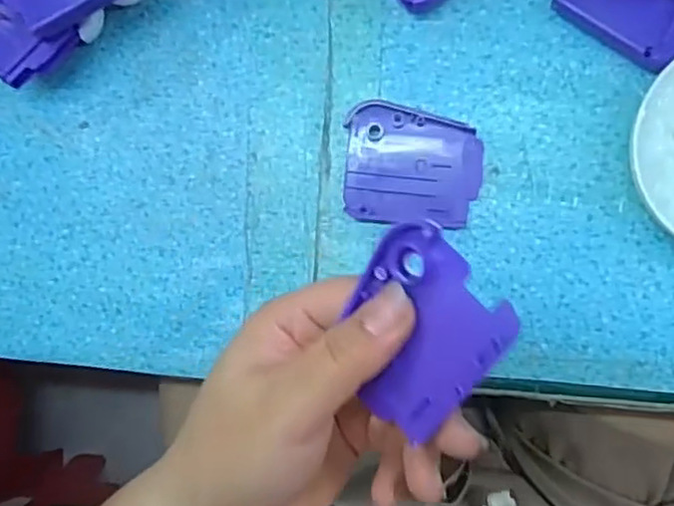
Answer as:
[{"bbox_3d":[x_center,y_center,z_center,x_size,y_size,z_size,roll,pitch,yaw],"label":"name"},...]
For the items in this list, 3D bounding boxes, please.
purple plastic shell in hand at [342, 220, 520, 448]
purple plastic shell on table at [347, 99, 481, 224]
[{"bbox_3d":[0.025,0.026,0.216,0.050,0.006,0.060,44,114,23],"label":"purple plastic shell in hand"},{"bbox_3d":[0.035,-0.040,0.307,0.060,0.006,0.052,5,91,9],"label":"purple plastic shell on table"}]

